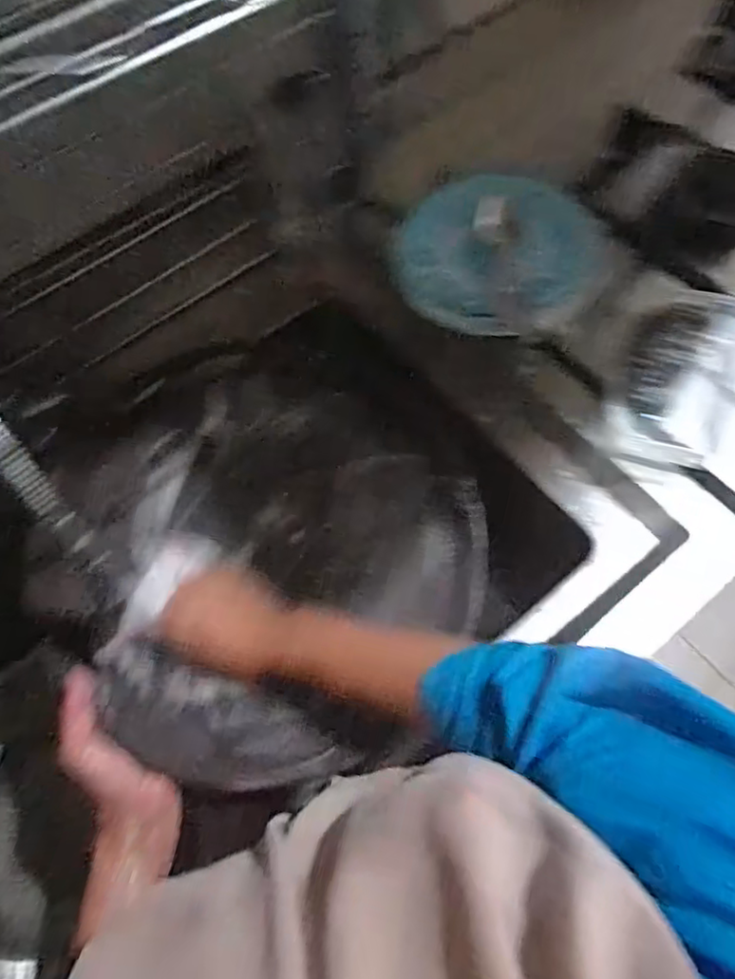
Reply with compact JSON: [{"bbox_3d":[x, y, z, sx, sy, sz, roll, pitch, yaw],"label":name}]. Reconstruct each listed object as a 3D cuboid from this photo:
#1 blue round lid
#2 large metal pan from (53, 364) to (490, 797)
[{"bbox_3d":[0.141,-0.255,0.656,0.203,0.034,0.218,-1,66,2],"label":"blue round lid"},{"bbox_3d":[-0.070,0.049,0.511,0.310,0.068,0.333,-1,66,2],"label":"large metal pan"}]

